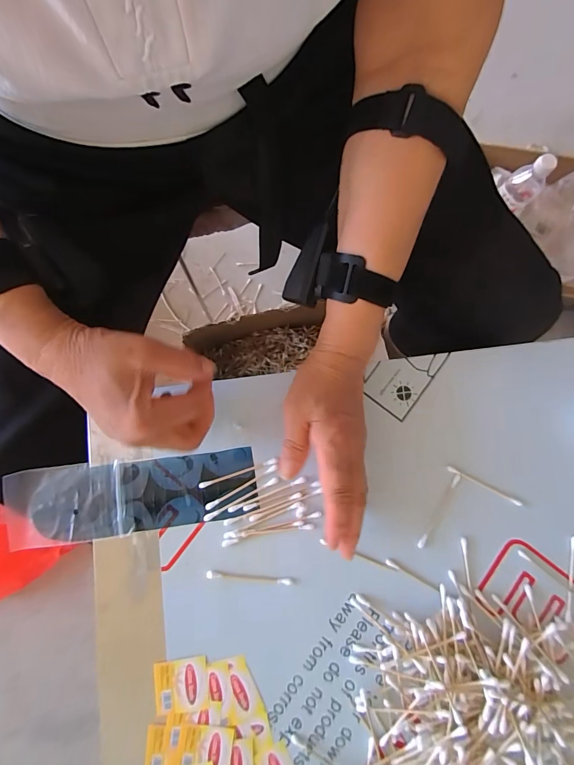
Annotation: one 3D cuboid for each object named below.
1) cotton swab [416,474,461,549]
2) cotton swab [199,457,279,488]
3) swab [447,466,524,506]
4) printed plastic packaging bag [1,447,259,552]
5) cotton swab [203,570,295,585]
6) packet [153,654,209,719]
[{"bbox_3d":[0.137,0.115,0.337,0.007,0.004,0.073,33,82,4],"label":"cotton swab"},{"bbox_3d":[-0.044,0.082,0.340,0.072,0.004,0.005,-18,82,-4],"label":"cotton swab"},{"bbox_3d":[0.179,0.093,0.340,0.071,0.004,0.005,27,82,3],"label":"swab"},{"bbox_3d":[-0.136,0.100,0.332,0.208,0.011,0.063,-7,81,-4],"label":"printed plastic packaging bag"},{"bbox_3d":[-0.032,0.168,0.323,0.073,0.004,0.006,5,81,-1],"label":"cotton swab"},{"bbox_3d":[-0.088,0.253,0.312,0.044,0.004,0.039,-8,82,-3],"label":"packet"}]

